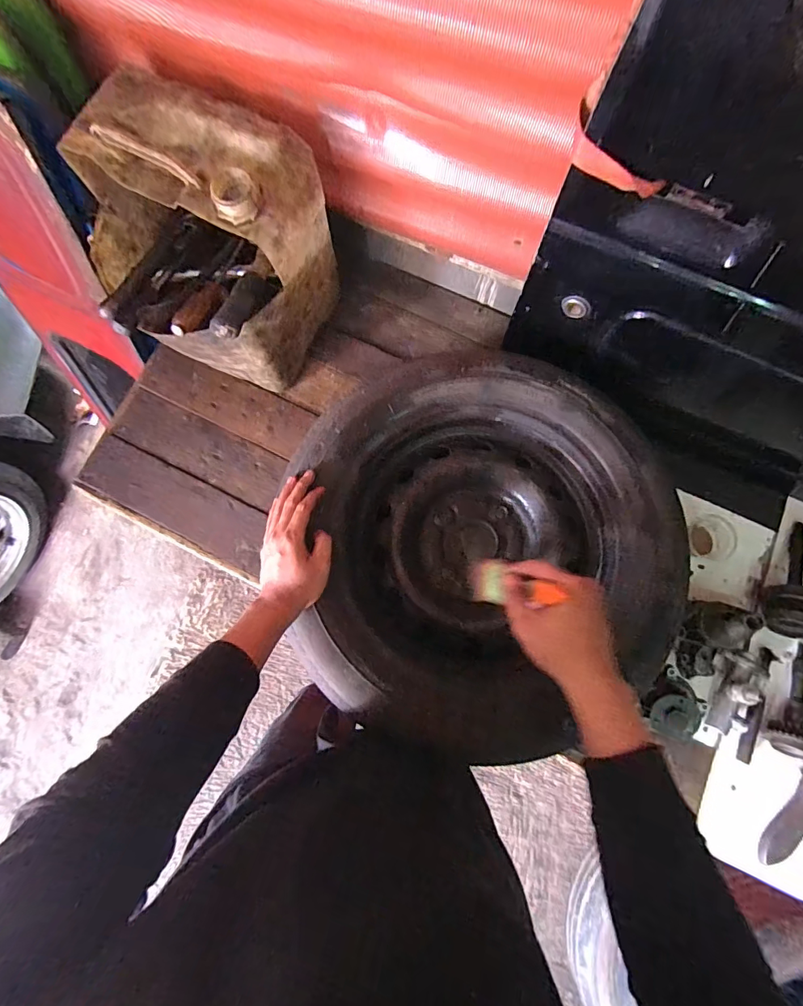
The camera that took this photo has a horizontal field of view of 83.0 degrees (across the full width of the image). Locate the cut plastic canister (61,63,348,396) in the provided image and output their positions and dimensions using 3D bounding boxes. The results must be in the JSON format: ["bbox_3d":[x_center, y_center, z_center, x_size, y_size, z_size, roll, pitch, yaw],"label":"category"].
[{"bbox_3d":[-0.295,-0.351,0.675,0.295,0.291,0.267,22,76,3],"label":"cut plastic canister"}]

